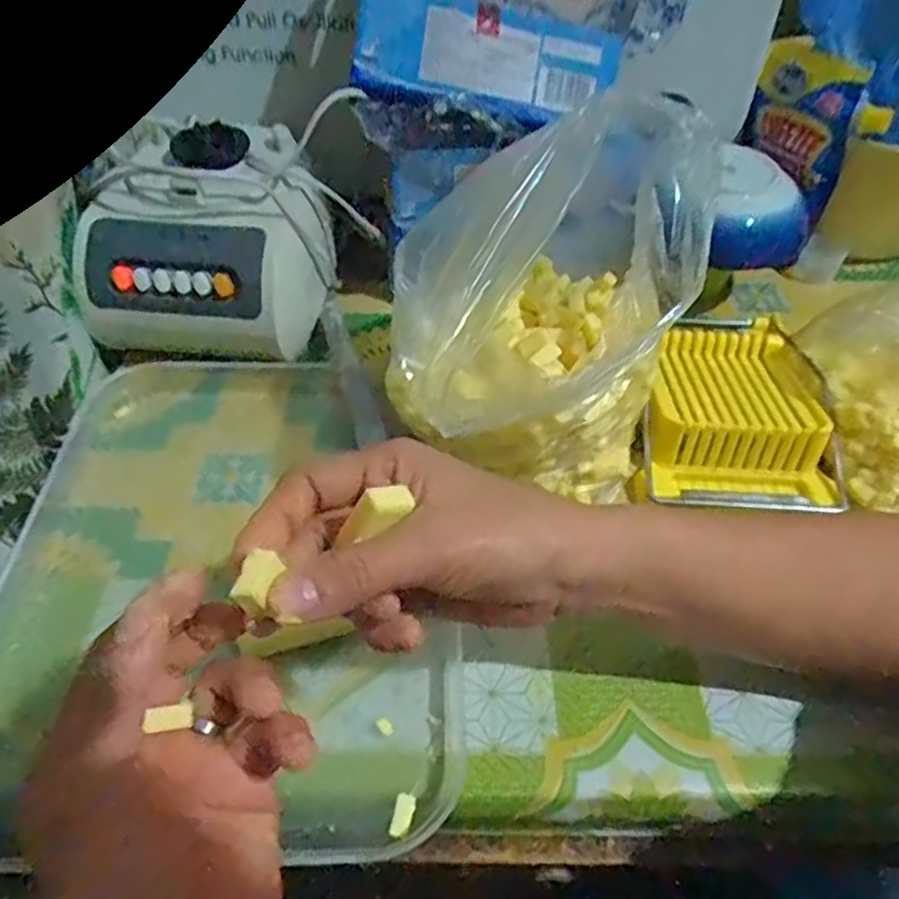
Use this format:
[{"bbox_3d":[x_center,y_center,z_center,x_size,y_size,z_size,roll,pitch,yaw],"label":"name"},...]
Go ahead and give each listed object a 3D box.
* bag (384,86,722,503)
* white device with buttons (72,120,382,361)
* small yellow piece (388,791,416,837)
[{"bbox_3d":[0.049,-0.068,0.392,0.160,0.175,0.157,-8,47,-9],"label":"bag"},{"bbox_3d":[-0.163,-0.138,0.507,0.156,0.128,0.140,4,46,4],"label":"white device with buttons"},{"bbox_3d":[-0.020,0.159,0.309,0.009,0.004,0.017,11,59,10],"label":"small yellow piece"}]

